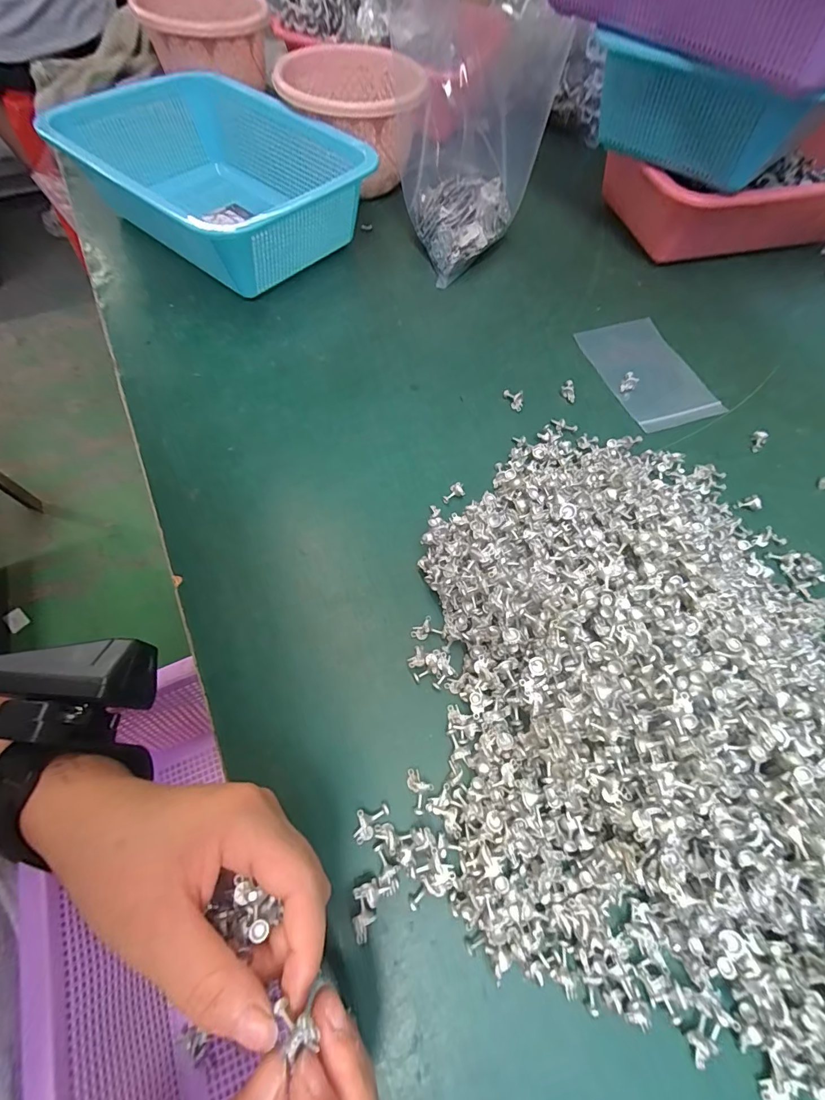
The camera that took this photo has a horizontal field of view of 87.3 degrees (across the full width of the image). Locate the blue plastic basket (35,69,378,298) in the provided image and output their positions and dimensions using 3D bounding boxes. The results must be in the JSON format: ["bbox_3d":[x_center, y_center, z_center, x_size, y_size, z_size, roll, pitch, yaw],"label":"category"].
[{"bbox_3d":[-0.188,-0.344,0.405,0.260,0.089,0.204,36,66,15],"label":"blue plastic basket"}]

